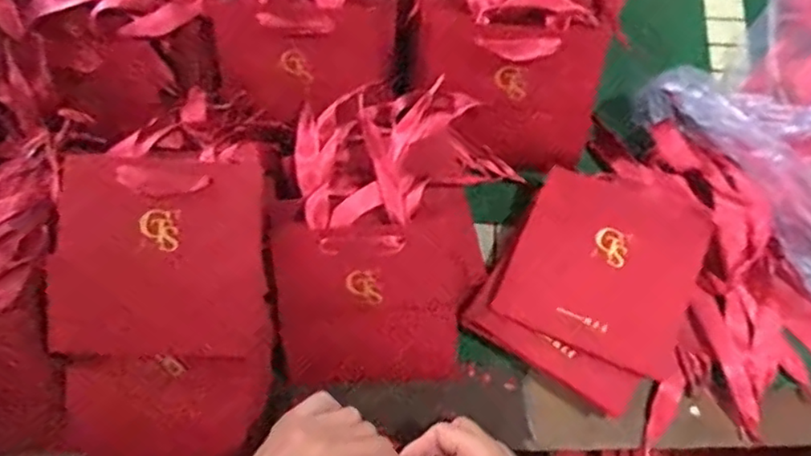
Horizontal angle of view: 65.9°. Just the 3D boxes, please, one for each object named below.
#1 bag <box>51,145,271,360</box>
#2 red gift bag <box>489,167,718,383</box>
[{"bbox_3d":[-0.179,0.022,0.466,0.145,0.023,0.150,-2,95,-19],"label":"bag"},{"bbox_3d":[0.166,0.026,0.513,0.141,0.012,0.156,23,72,9],"label":"red gift bag"}]

